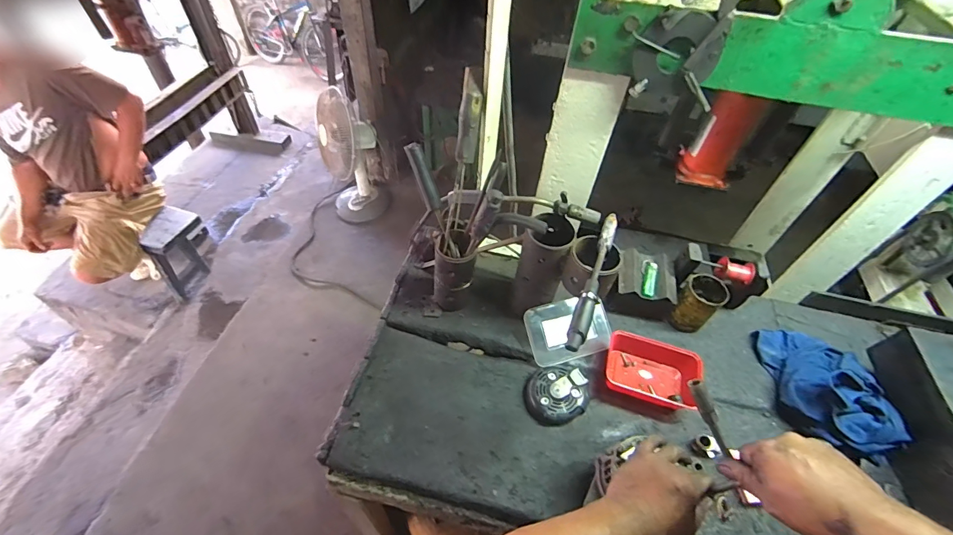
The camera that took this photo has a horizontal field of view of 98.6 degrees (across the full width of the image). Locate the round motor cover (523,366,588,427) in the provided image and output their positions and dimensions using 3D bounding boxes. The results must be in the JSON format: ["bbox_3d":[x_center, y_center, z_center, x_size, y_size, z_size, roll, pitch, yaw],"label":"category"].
[{"bbox_3d":[0.149,0.241,0.767,0.112,0.033,0.101,5,50,0],"label":"round motor cover"}]

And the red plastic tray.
[{"bbox_3d":[0.342,0.208,0.800,0.176,0.065,0.121,17,51,10],"label":"red plastic tray"}]

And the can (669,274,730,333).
[{"bbox_3d":[0.458,0.077,0.858,0.083,0.104,0.077,2,50,-2],"label":"can"}]

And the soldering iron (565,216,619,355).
[{"bbox_3d":[0.190,0.014,0.656,0.026,0.028,0.273,20,52,12],"label":"soldering iron"}]

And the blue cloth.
[{"bbox_3d":[0.669,0.219,0.768,0.173,0.095,0.252,5,50,0],"label":"blue cloth"}]

